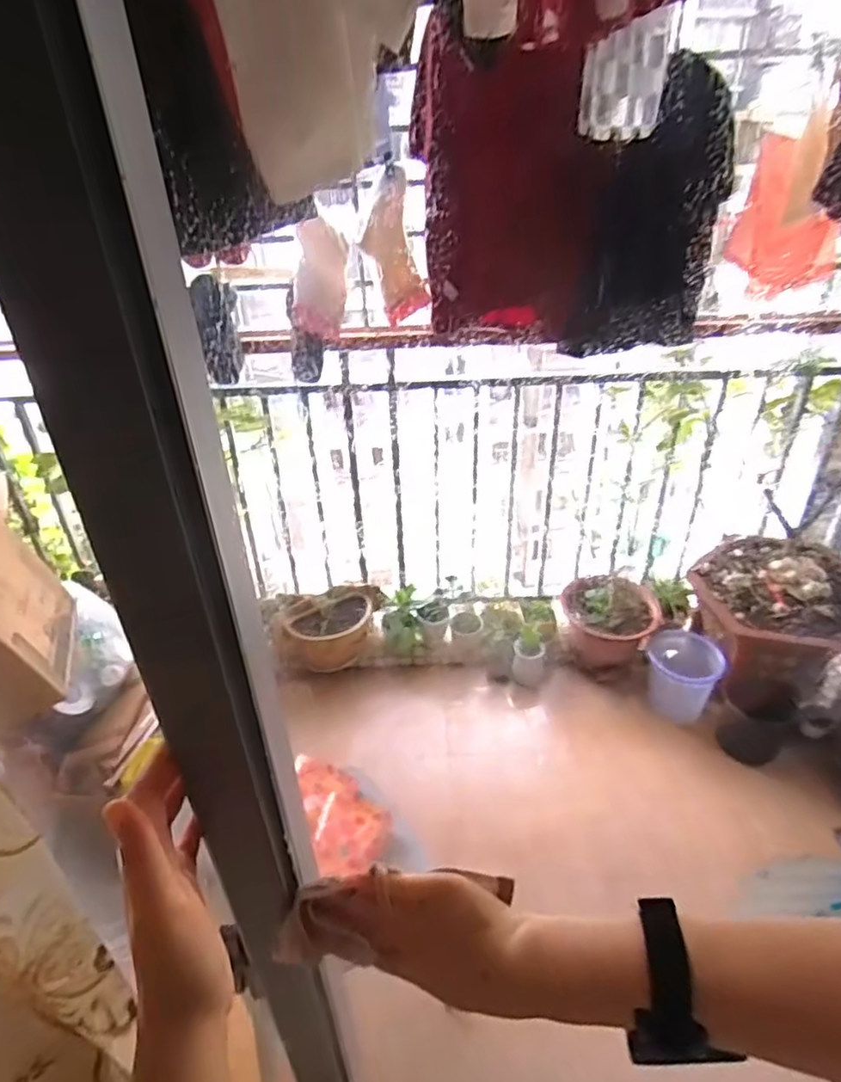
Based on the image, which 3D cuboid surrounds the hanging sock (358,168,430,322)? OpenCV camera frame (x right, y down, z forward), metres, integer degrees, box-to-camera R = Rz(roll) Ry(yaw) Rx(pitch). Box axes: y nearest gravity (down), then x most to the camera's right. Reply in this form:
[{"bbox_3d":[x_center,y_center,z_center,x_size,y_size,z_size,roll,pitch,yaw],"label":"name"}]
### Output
[{"bbox_3d":[-0.071,-0.777,1.639,0.164,0.356,0.021,0,33,2],"label":"hanging sock"}]

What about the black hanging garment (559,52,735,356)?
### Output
[{"bbox_3d":[0.584,-0.809,1.611,0.356,0.626,0.125,3,33,8],"label":"black hanging garment"}]

